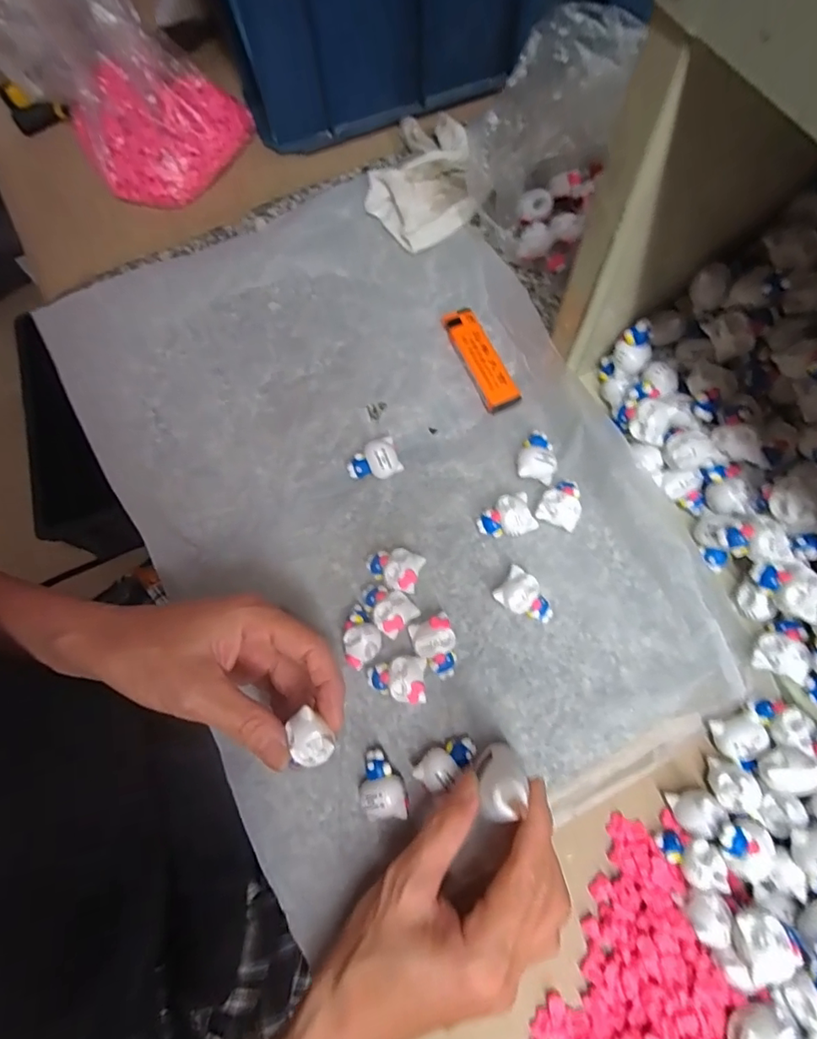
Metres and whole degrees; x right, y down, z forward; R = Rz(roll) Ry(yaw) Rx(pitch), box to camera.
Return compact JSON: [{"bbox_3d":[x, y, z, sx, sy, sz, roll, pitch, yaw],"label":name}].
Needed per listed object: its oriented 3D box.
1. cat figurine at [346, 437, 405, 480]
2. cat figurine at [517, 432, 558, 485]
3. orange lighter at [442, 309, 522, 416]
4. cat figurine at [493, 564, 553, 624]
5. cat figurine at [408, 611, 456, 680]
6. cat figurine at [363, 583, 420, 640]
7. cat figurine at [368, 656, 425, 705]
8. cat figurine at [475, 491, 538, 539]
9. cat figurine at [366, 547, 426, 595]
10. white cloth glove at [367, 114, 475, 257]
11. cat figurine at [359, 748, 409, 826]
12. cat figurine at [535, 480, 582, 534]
[{"bbox_3d":[-0.024,-0.039,0.353,0.035,0.016,0.023,-19,73,-4],"label":"cat figurine"},{"bbox_3d":[0.085,-0.043,0.349,0.024,0.017,0.033,12,73,5],"label":"cat figurine"},{"bbox_3d":[0.049,-0.112,0.372,0.023,0.014,0.079,-24,73,-6],"label":"orange lighter"},{"bbox_3d":[0.071,0.049,0.323,0.035,0.019,0.024,37,77,12],"label":"cat figurine"},{"bbox_3d":[0.017,0.077,0.316,0.024,0.019,0.034,-22,73,-5],"label":"cat figurine"},{"bbox_3d":[-0.014,0.054,0.326,0.034,0.019,0.025,41,78,13],"label":"cat figurine"},{"bbox_3d":[-0.007,0.094,0.312,0.033,0.020,0.026,0,72,2],"label":"cat figurine"},{"bbox_3d":[0.062,0.000,0.340,0.034,0.019,0.026,-17,73,-4],"label":"cat figurine"},{"bbox_3d":[-0.010,0.031,0.333,0.034,0.020,0.025,18,74,7],"label":"cat figurine"},{"bbox_3d":[0.007,-0.268,0.411,0.076,0.035,0.118,-4,72,0],"label":"white cloth glove"},{"bbox_3d":[-0.015,0.148,0.294,0.023,0.020,0.037,-11,72,-2],"label":"cat figurine"},{"bbox_3d":[0.098,-0.010,0.340,0.026,0.016,0.031,25,75,9],"label":"cat figurine"}]

